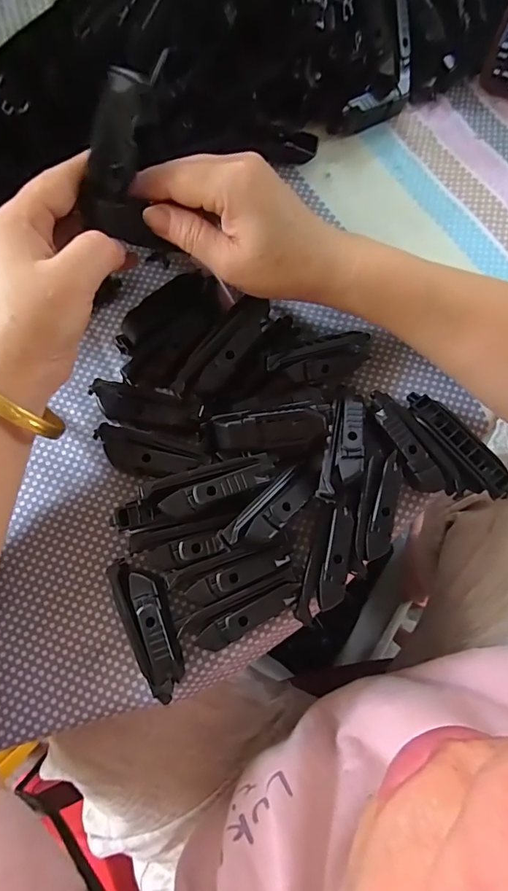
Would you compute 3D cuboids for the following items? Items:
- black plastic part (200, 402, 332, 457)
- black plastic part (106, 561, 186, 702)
[{"bbox_3d":[0.007,-0.009,0.255,0.072,0.019,0.024,-4,78,0],"label":"black plastic part"},{"bbox_3d":[-0.058,0.102,0.254,0.028,0.023,0.078,-23,78,-4],"label":"black plastic part"}]

